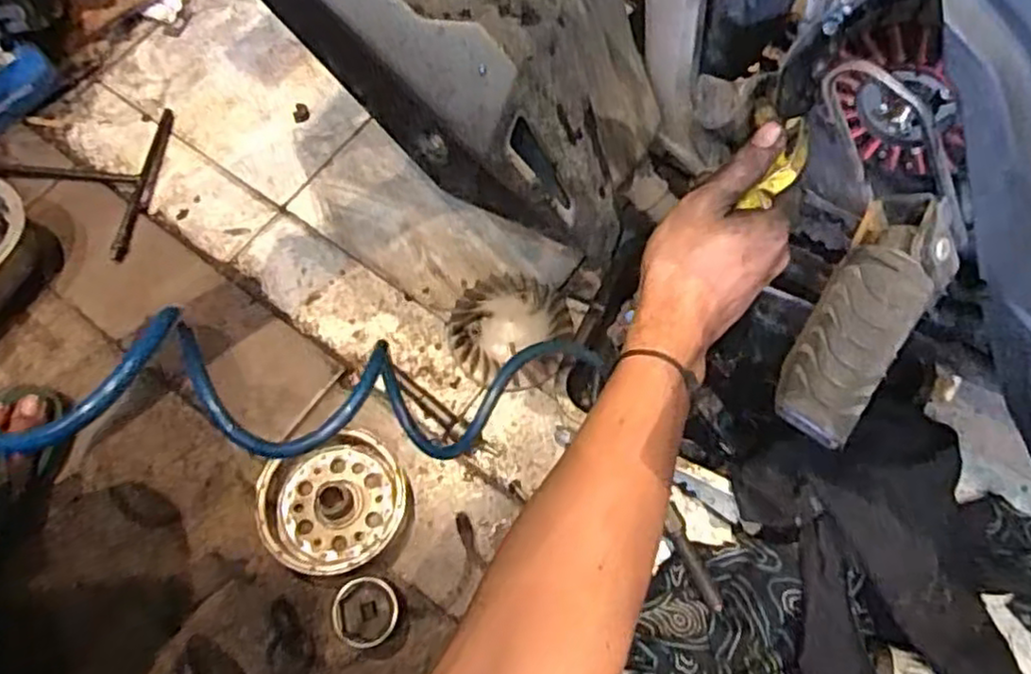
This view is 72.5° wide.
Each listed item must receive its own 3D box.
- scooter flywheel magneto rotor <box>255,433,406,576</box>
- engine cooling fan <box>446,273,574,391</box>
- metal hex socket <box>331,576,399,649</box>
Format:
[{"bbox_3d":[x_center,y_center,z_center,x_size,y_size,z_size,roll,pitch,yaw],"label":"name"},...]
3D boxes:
[{"bbox_3d":[-0.156,0.147,0.619,0.120,0.043,0.115,0,68,0],"label":"scooter flywheel magneto rotor"},{"bbox_3d":[-0.004,-0.007,0.699,0.119,0.024,0.118,0,68,0],"label":"engine cooling fan"},{"bbox_3d":[-0.120,0.226,0.577,0.052,0.049,0.051,-1,68,0],"label":"metal hex socket"}]

